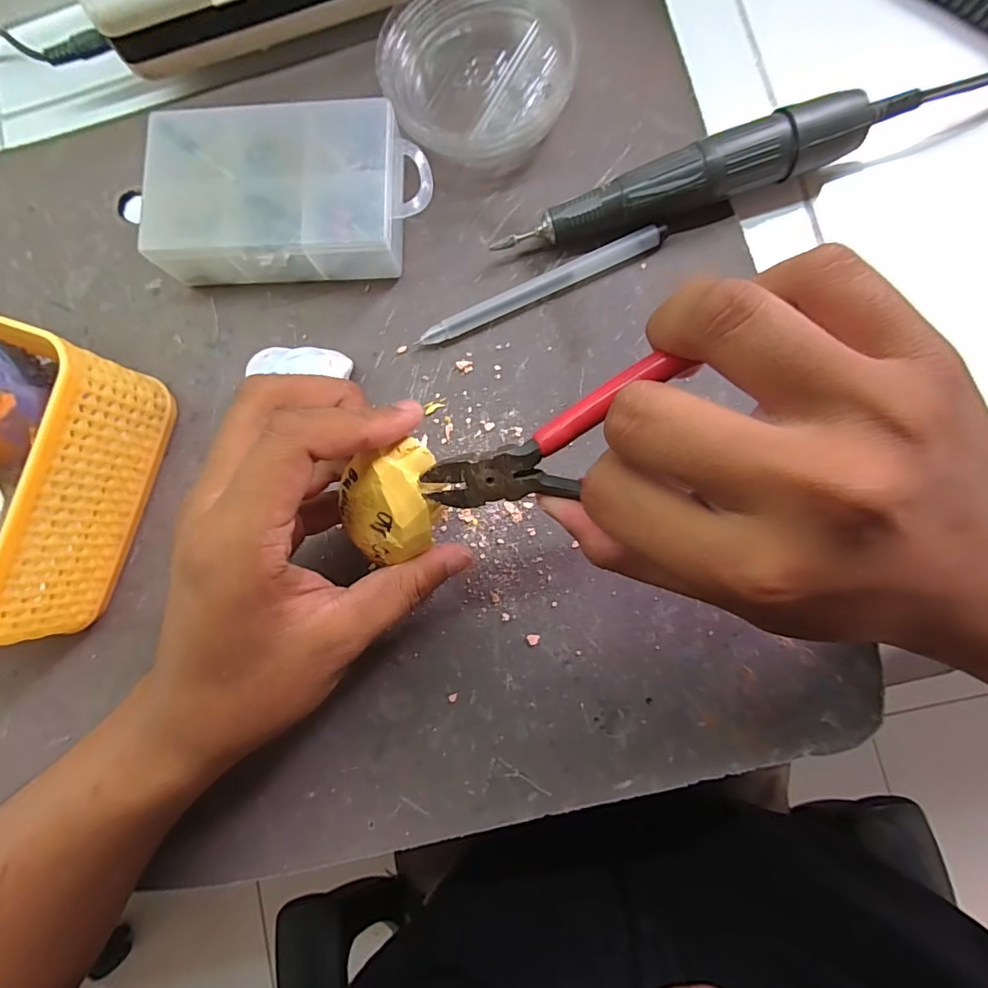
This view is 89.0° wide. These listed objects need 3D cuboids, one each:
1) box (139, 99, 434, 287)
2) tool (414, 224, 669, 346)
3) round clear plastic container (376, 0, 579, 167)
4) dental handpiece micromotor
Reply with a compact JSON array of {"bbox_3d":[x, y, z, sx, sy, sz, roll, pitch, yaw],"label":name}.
[{"bbox_3d":[-0.096,-0.141,0.243,0.127,0.033,0.073,-1,85,4],"label":"box"},{"bbox_3d":[0.022,-0.101,0.244,0.124,0.008,0.011,-23,84,2],"label":"tool"},{"bbox_3d":[-0.008,-0.210,0.245,0.090,0.028,0.086,0,85,4],"label":"round clear plastic container"},{"bbox_3d":[0.096,-0.146,0.232,0.186,0.029,0.023,-17,84,3],"label":"dental handpiece micromotor"}]

